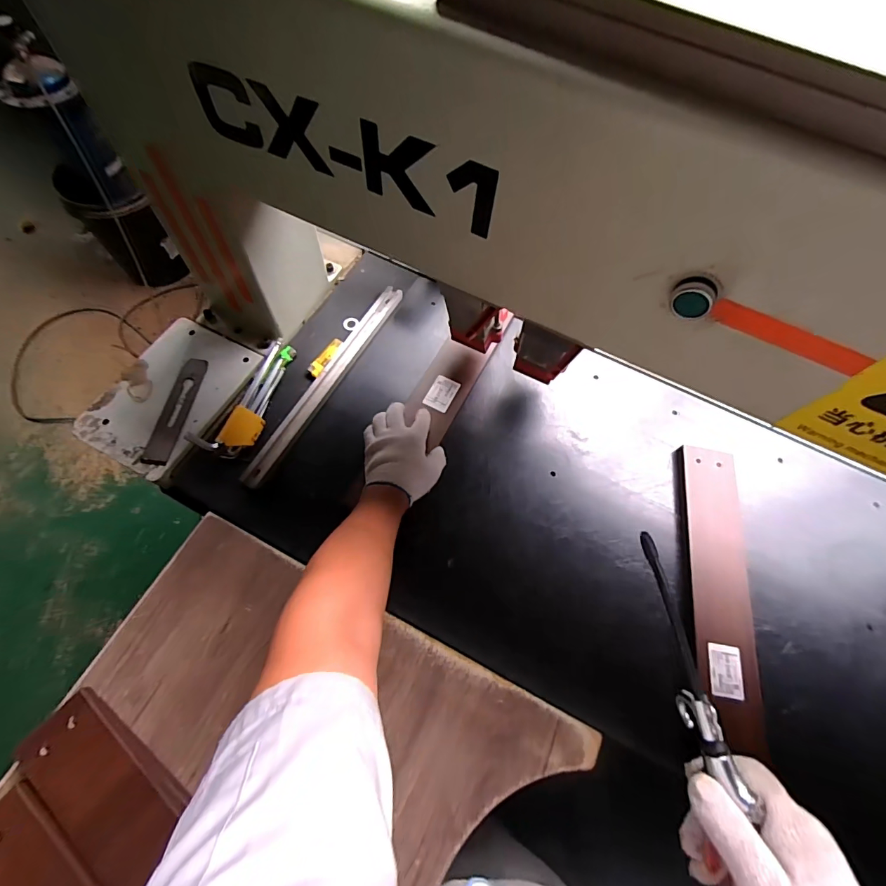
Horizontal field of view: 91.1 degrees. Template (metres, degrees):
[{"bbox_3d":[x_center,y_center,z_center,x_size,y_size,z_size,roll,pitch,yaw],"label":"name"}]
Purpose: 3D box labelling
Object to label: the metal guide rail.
[{"bbox_3d":[-0.181,-0.104,0.703,0.037,0.010,0.408,26,67,8],"label":"metal guide rail"}]

